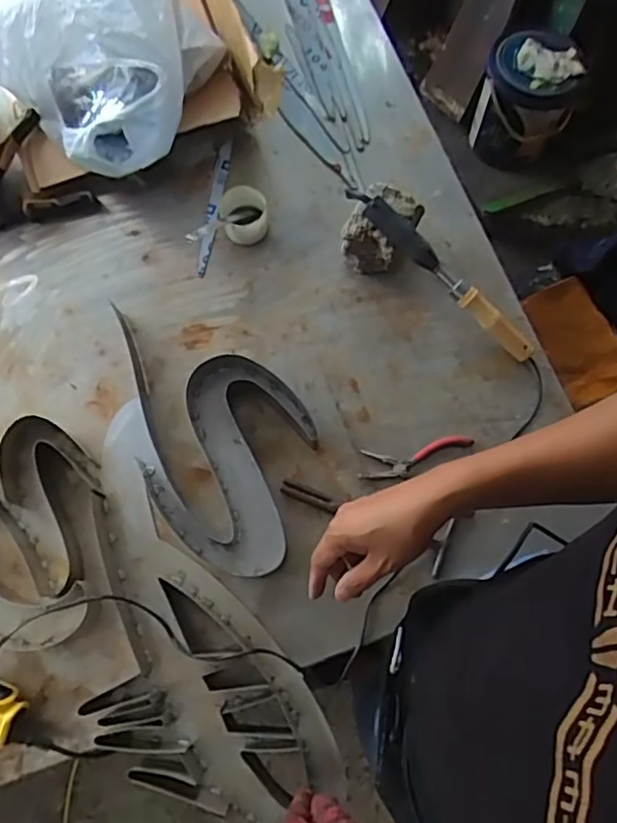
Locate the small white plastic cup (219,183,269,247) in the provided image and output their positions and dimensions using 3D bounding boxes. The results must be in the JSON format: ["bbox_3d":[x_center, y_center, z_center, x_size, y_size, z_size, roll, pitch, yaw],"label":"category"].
[{"bbox_3d":[-0.095,-0.288,0.934,0.067,0.057,0.063,0,74,1],"label":"small white plastic cup"}]

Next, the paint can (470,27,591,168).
[{"bbox_3d":[0.547,-0.784,1.601,0.235,0.215,0.257,0,75,1],"label":"paint can"}]

